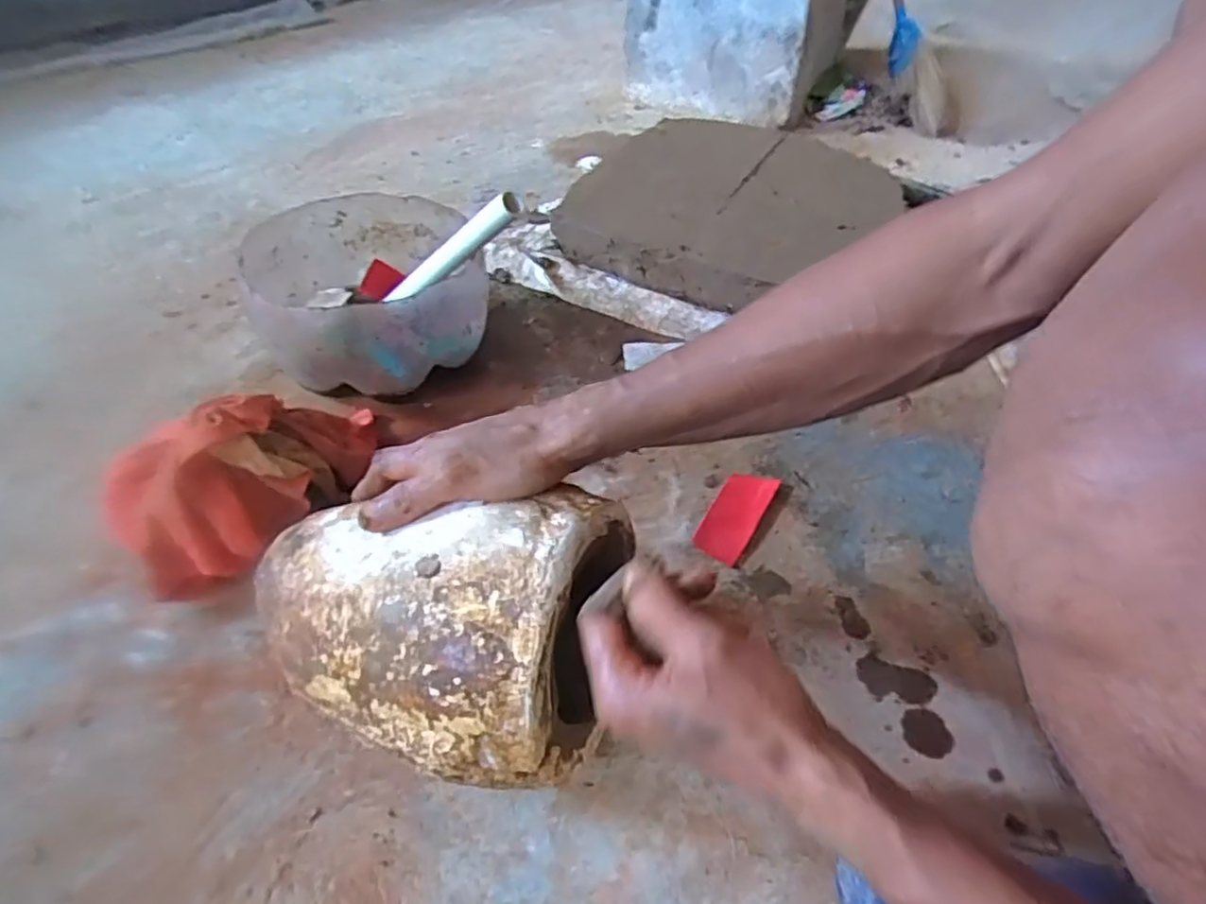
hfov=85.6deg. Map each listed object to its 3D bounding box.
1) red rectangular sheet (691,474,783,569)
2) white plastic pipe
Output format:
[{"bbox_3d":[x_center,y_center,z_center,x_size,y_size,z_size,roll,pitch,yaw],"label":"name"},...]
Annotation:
[{"bbox_3d":[0.121,0.054,0.590,0.044,0.004,0.103,27,54,18],"label":"red rectangular sheet"},{"bbox_3d":[-0.164,-0.197,0.664,0.233,0.025,0.022,-18,29,42],"label":"white plastic pipe"}]

